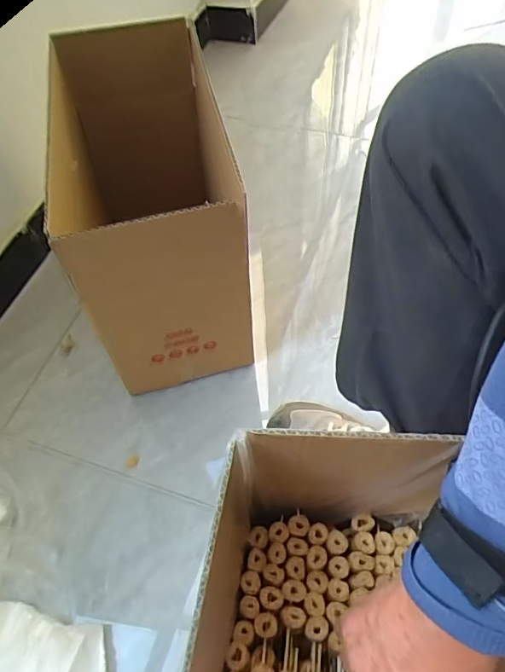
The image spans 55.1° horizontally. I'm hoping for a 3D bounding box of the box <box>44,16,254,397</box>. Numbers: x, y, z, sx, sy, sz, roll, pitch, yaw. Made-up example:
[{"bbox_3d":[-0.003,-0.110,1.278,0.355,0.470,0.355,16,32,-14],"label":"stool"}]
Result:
[{"bbox_3d":[-0.124,-0.174,0.660,0.201,0.361,0.384,-12,57,-5],"label":"box"}]

